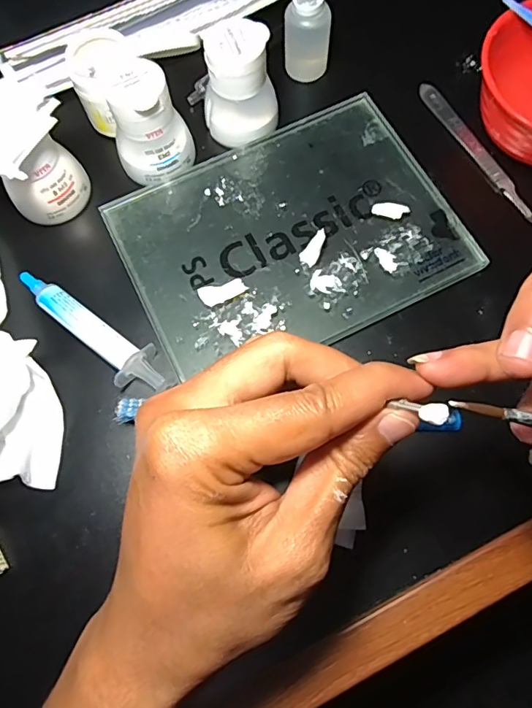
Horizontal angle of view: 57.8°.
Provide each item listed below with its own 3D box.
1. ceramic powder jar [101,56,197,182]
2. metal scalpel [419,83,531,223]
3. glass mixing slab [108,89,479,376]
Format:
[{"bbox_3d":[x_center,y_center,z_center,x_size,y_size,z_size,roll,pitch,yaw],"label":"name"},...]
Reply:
[{"bbox_3d":[-0.074,-0.145,0.302,0.047,0.055,0.044,0,73,1],"label":"ceramic powder jar"},{"bbox_3d":[0.144,-0.133,0.325,0.012,0.007,0.137,-26,74,-7],"label":"metal scalpel"},{"bbox_3d":[0.014,-0.077,0.306,0.199,0.009,0.148,-25,75,-6],"label":"glass mixing slab"}]

